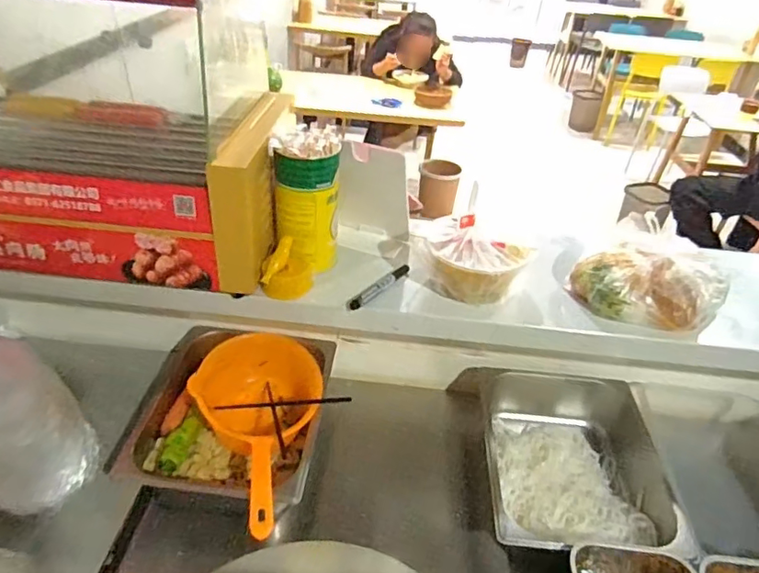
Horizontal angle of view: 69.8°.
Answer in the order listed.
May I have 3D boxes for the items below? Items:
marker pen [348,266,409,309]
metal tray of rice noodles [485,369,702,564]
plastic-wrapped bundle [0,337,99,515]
[{"bbox_3d":[0.002,-0.003,0.856,0.022,0.014,0.141,25,40,25],"label":"marker pen"},{"bbox_3d":[0.293,0.282,0.863,0.265,0.098,0.337,6,36,1],"label":"metal tray of rice noodles"},{"bbox_3d":[-0.483,0.170,0.717,0.150,0.191,0.147,4,36,-3],"label":"plastic-wrapped bundle"}]

